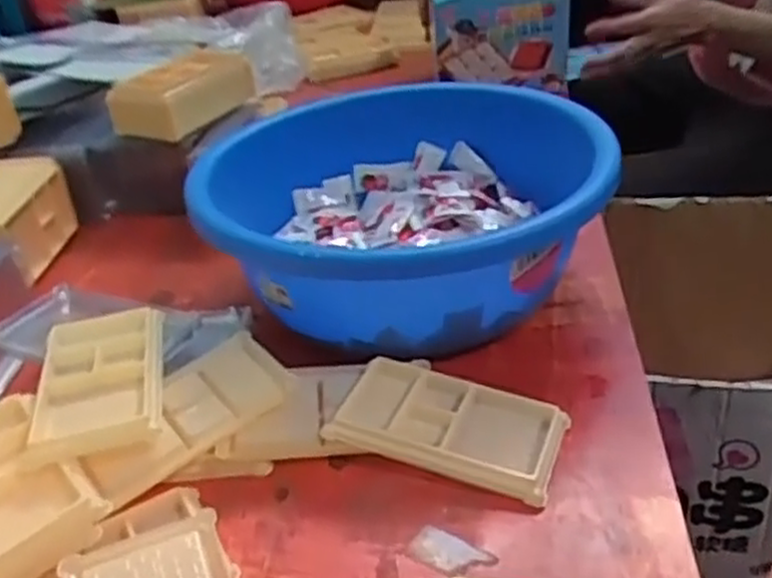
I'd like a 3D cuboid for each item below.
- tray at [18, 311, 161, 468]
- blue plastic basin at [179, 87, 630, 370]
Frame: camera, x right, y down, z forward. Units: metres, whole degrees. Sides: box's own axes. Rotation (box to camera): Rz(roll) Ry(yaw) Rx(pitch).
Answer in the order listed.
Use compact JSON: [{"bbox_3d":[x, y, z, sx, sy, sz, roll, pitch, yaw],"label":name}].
[{"bbox_3d":[-0.184,0.055,0.513,0.079,0.015,0.134,-13,33,-7],"label":"tray"},{"bbox_3d":[0.025,-0.059,0.628,0.282,0.109,0.308,-5,31,3],"label":"blue plastic basin"}]

